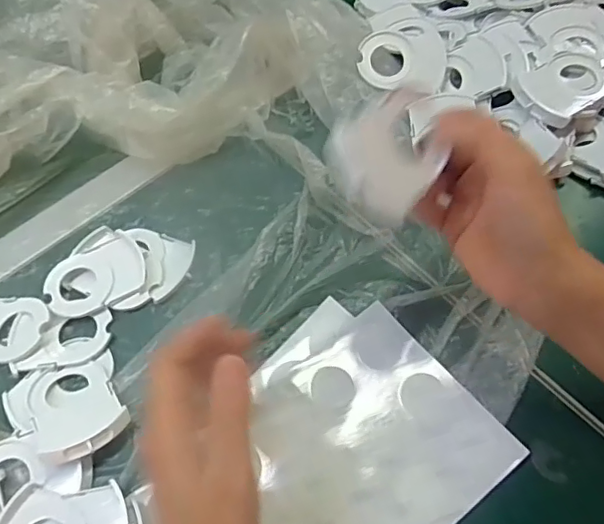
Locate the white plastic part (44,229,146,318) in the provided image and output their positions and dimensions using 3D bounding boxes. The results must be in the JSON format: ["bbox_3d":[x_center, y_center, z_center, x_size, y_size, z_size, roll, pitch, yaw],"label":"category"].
[{"bbox_3d":[-0.163,0.012,0.443,0.077,0.015,0.053,-27,63,-11],"label":"white plastic part"}]

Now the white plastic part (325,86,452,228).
[{"bbox_3d":[0.049,-0.057,0.305,0.073,0.011,0.063,-30,102,-29],"label":"white plastic part"}]

